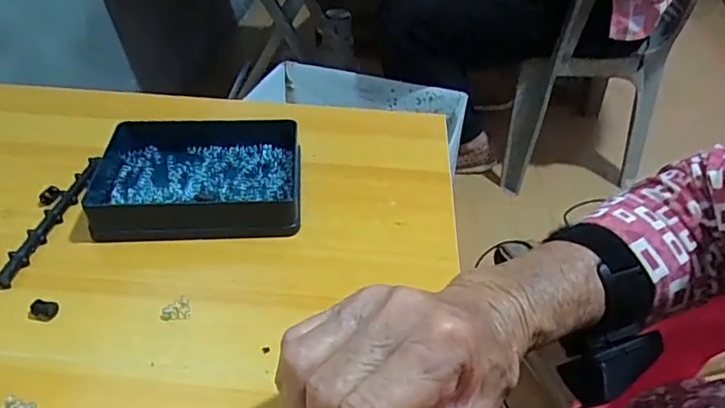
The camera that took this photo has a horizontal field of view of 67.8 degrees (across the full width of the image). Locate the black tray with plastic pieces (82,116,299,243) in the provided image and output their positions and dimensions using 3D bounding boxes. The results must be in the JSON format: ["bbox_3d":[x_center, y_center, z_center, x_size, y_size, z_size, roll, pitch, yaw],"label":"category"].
[{"bbox_3d":[-0.127,-0.022,0.416,0.154,0.031,0.113,-2,41,-6],"label":"black tray with plastic pieces"}]

